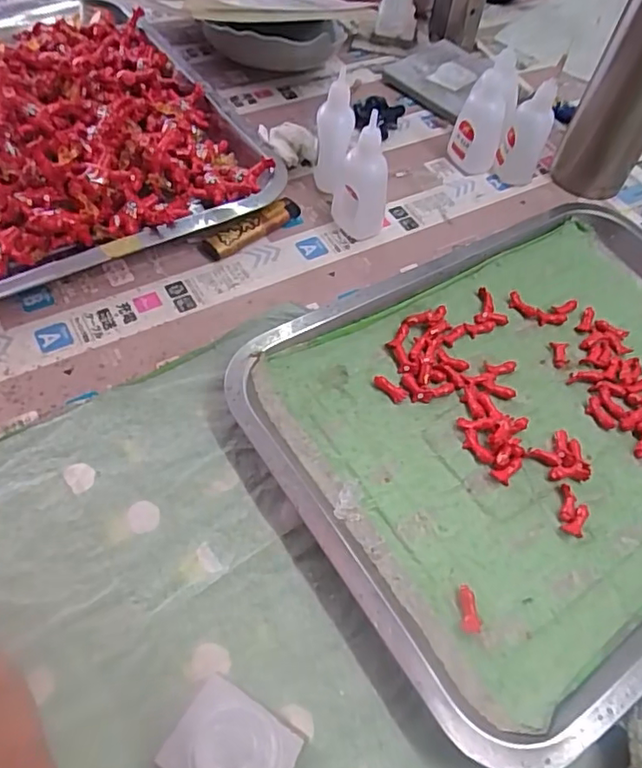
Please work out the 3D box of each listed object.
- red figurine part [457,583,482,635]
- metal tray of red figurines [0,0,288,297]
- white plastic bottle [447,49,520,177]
[{"bbox_3d":[0.075,0.113,0.296,0.010,0.007,0.022,5,55,-2],"label":"red figurine part"},{"bbox_3d":[-0.220,-0.218,0.470,0.261,0.052,0.357,-28,62,-22],"label":"metal tray of red figurines"},{"bbox_3d":[0.136,-0.225,0.493,0.043,0.081,0.050,16,55,6],"label":"white plastic bottle"}]

